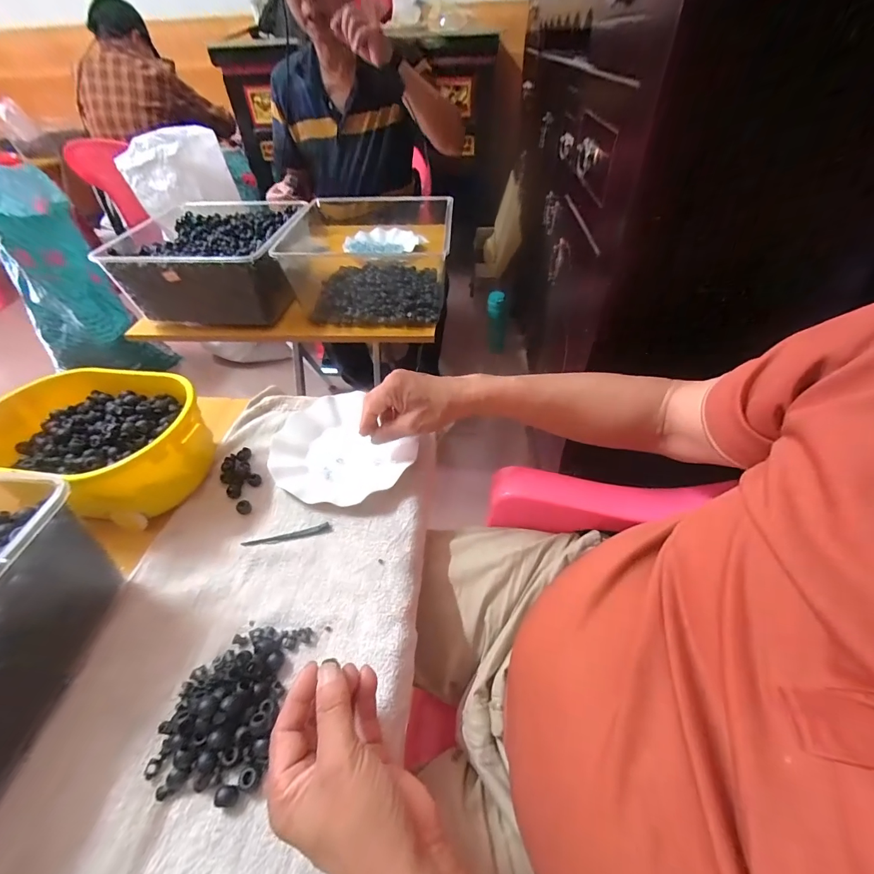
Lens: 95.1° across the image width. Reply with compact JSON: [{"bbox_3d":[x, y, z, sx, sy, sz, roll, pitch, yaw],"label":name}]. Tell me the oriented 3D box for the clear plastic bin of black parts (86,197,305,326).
[{"bbox_3d":[-0.421,-0.356,0.807,0.312,0.132,0.311,-1,45,2],"label":"clear plastic bin of black parts"}]

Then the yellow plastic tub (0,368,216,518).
[{"bbox_3d":[-0.381,0.007,0.471,0.239,0.097,0.168,17,50,17],"label":"yellow plastic tub"}]

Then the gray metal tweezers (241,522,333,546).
[{"bbox_3d":[-0.162,0.108,0.435,0.091,0.005,0.010,-11,47,-8],"label":"gray metal tweezers"}]

